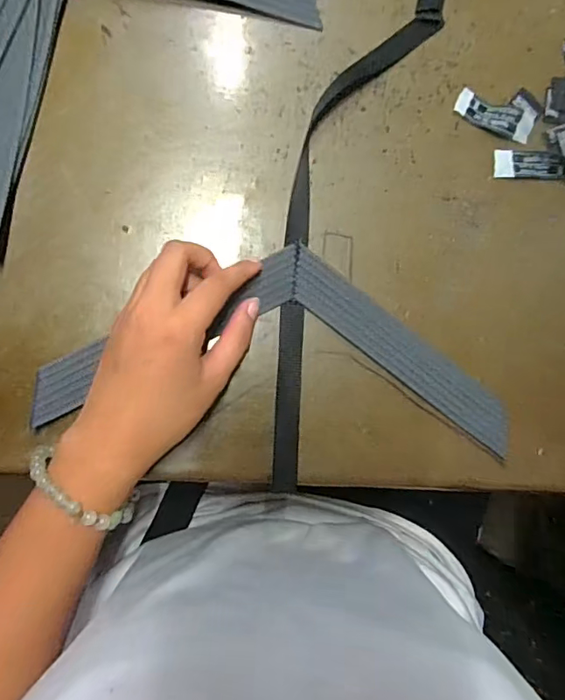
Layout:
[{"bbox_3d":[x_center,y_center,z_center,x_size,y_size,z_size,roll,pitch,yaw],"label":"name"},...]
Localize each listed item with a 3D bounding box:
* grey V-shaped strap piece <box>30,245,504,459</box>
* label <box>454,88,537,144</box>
[{"bbox_3d":[0.005,-0.004,0.337,0.304,0.012,0.120,5,87,-8],"label":"grey V-shaped strap piece"},{"bbox_3d":[0.150,-0.165,0.361,0.056,0.005,0.022,17,85,-6],"label":"label"}]

